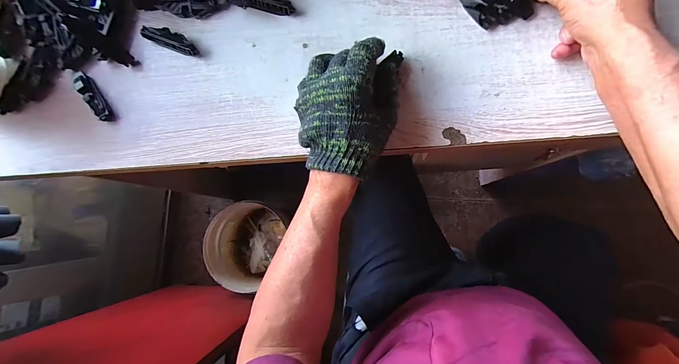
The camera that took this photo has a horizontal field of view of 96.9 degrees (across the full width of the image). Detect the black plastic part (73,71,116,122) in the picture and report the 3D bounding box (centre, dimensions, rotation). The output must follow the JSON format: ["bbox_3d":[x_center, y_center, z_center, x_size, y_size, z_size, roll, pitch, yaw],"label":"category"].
[{"bbox_3d":[-0.312,-0.109,0.381,0.014,0.025,0.072,-36,81,1],"label":"black plastic part"}]

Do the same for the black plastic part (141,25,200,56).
[{"bbox_3d":[-0.211,-0.180,0.382,0.076,0.018,0.022,22,86,8],"label":"black plastic part"}]

